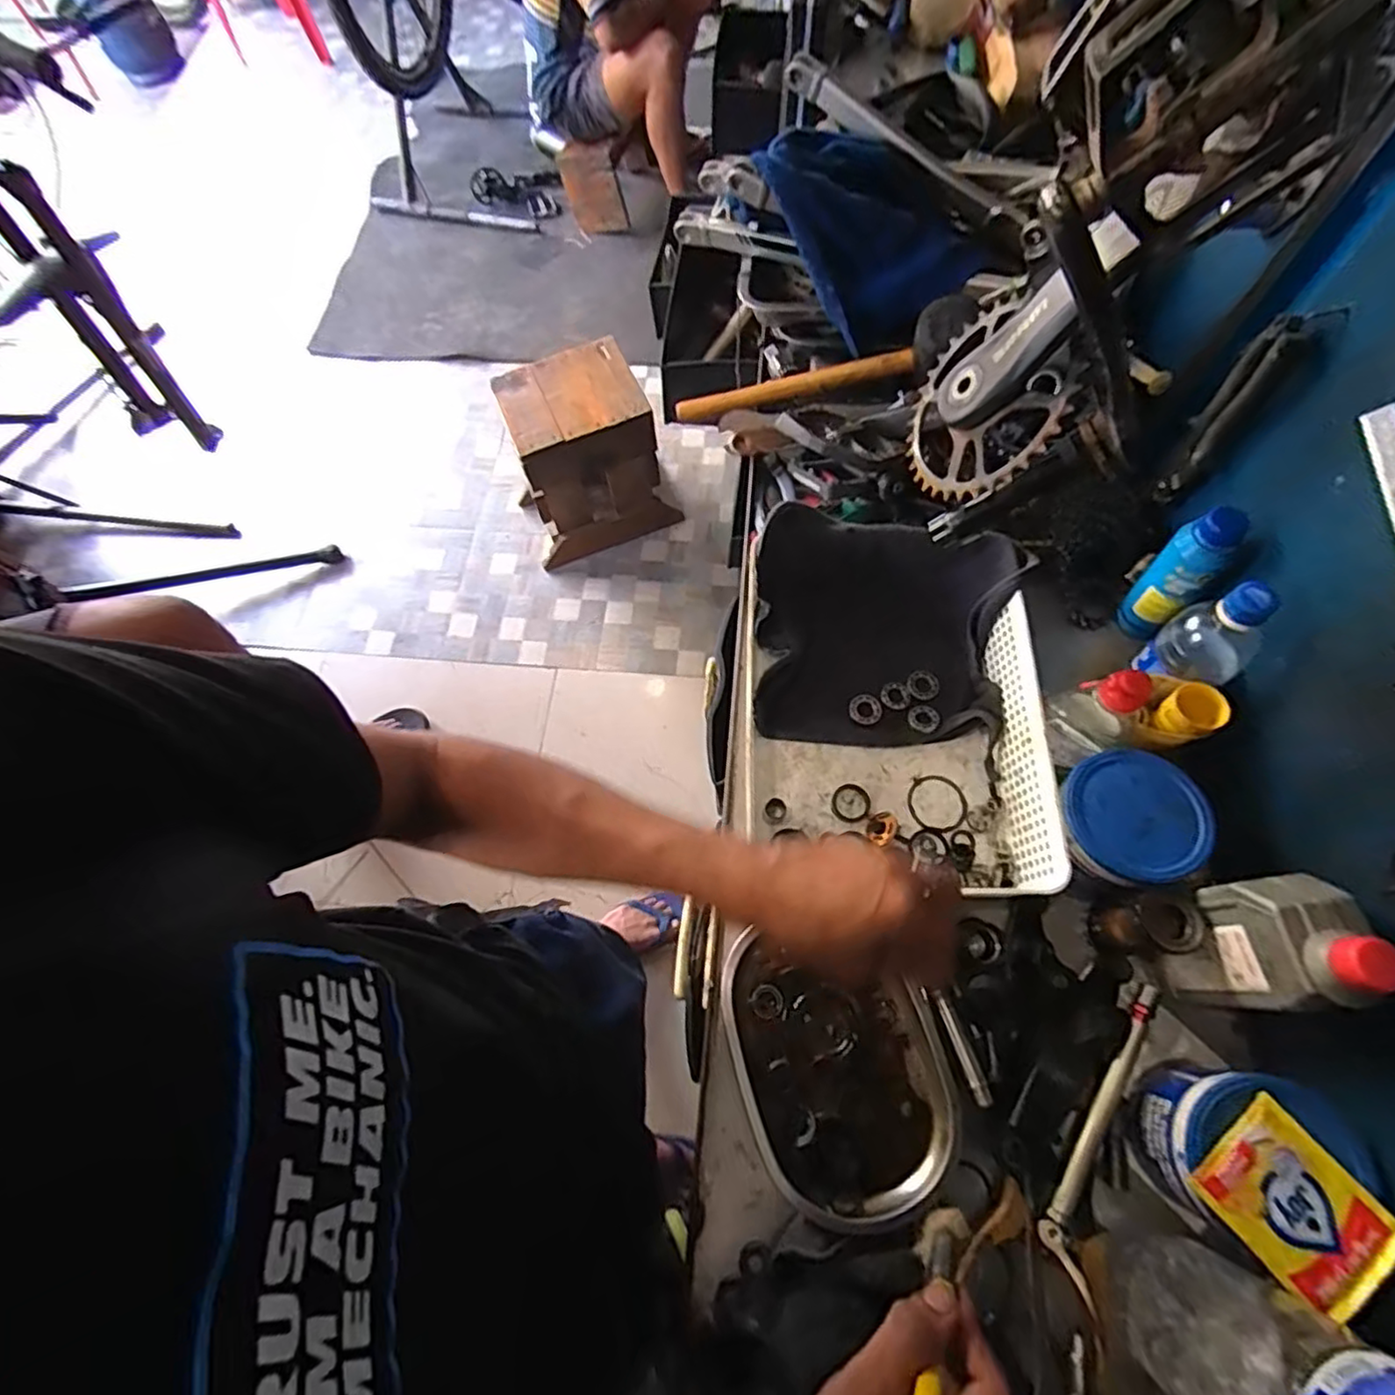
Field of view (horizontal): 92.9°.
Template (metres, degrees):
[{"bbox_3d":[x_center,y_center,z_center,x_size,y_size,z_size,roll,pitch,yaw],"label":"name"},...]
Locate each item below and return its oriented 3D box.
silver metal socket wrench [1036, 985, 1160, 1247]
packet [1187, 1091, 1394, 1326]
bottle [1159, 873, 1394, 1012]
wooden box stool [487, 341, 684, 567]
[{"bbox_3d":[0.304,0.309,0.495,0.016,0.020,0.196,30,71,15],"label":"silver metal socket wrench"},{"bbox_3d":[0.370,0.314,0.408,0.077,0.013,0.094,-39,70,-13],"label":"packet"},{"bbox_3d":[0.387,0.172,0.460,0.048,0.169,0.080,1,67,4],"label":"bottle"},{"bbox_3d":[-0.276,-0.590,1.644,0.354,0.411,0.249,-21,67,-6],"label":"wooden box stool"}]

